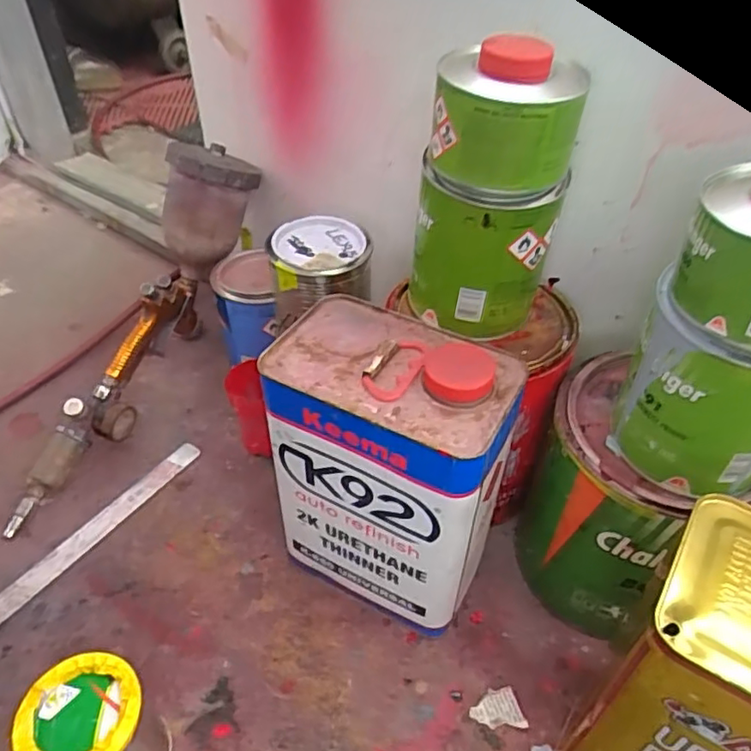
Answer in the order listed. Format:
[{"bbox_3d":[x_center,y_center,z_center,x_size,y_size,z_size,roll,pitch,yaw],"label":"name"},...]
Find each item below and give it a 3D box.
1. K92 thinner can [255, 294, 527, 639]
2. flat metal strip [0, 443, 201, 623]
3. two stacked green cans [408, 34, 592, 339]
[{"bbox_3d":[0.011,0.080,0.499,0.168,0.259,0.107,22,47,21],"label":"K92 thinner can"},{"bbox_3d":[-0.287,0.159,0.601,0.025,0.007,0.288,26,49,23],"label":"flat metal strip"},{"bbox_3d":[0.083,-0.134,0.460,0.100,0.196,0.093,5,43,5],"label":"two stacked green cans"}]

